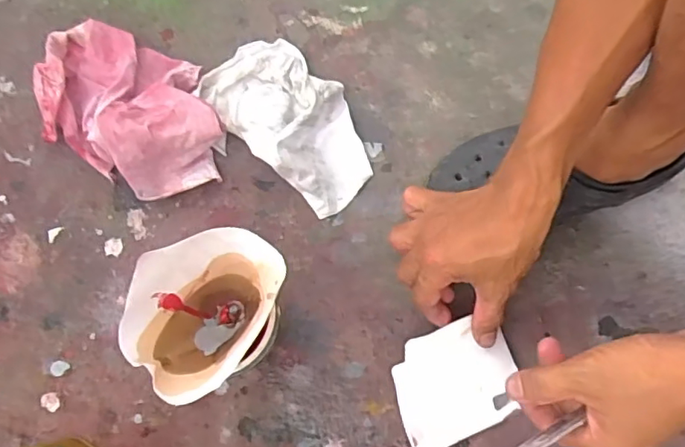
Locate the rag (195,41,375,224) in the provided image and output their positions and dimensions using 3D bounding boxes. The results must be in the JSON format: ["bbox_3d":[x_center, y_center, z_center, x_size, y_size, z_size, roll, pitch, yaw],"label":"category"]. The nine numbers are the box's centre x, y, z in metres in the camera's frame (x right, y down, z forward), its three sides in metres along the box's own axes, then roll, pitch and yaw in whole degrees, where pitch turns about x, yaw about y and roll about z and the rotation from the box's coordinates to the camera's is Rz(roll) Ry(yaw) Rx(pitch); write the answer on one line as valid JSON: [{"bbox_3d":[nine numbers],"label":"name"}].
[{"bbox_3d":[-0.054,-0.111,0.554,0.106,0.055,0.200,-42,77,-9],"label":"rag"}]

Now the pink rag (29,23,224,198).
[{"bbox_3d":[-0.211,-0.119,0.555,0.199,0.072,0.138,29,77,10],"label":"pink rag"}]

